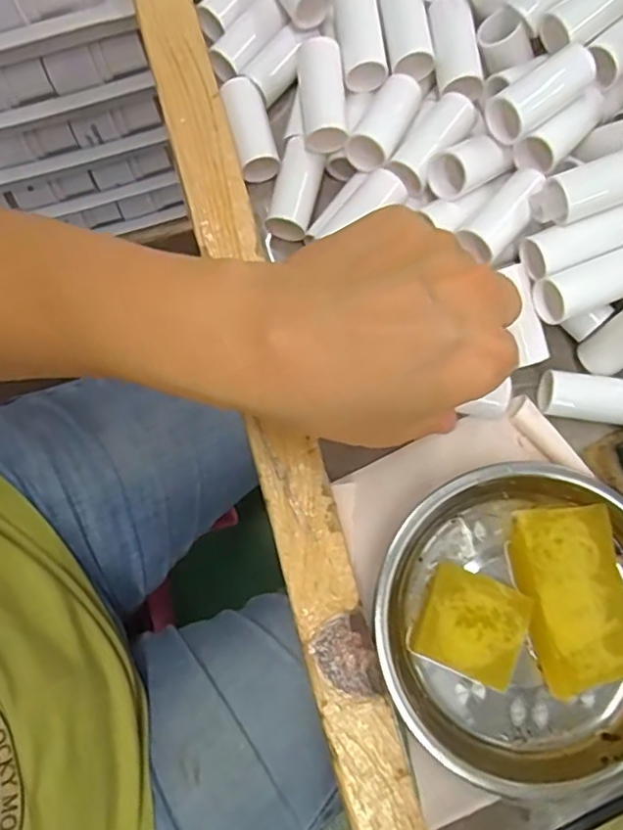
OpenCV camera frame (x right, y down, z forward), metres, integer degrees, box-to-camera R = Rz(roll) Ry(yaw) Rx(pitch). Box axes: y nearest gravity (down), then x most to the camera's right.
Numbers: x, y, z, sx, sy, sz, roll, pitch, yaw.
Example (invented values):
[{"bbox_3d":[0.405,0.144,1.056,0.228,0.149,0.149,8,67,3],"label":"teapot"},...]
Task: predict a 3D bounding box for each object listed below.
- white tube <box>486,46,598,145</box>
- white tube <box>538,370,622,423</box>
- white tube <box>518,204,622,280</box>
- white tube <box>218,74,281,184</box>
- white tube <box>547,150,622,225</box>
[{"bbox_3d":[0.100,-0.139,0.264,0.050,0.019,0.020,-37,82,-7],"label":"white tube"},{"bbox_3d":[0.129,-0.007,0.277,0.050,0.021,0.017,8,79,0],"label":"white tube"},{"bbox_3d":[0.118,-0.077,0.266,0.048,0.014,0.020,-23,81,-5],"label":"white tube"},{"bbox_3d":[-0.030,-0.142,0.298,0.020,0.016,0.047,-15,80,-4],"label":"white tube"},{"bbox_3d":[0.127,-0.099,0.259,0.047,0.019,0.019,-18,80,-4],"label":"white tube"}]

